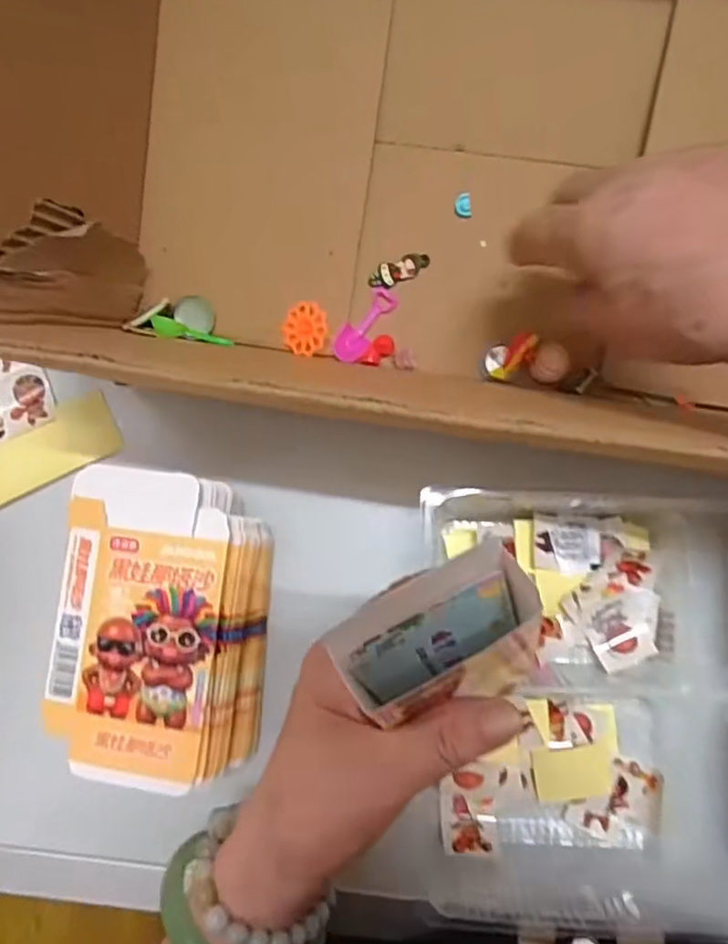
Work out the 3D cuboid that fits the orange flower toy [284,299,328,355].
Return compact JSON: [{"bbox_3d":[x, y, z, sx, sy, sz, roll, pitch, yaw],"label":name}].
[{"bbox_3d":[-0.034,-0.083,0.368,0.028,0.004,0.028,-29,88,24],"label":"orange flower toy"}]

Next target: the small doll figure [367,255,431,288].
[{"bbox_3d":[0.021,-0.118,0.371,0.036,0.005,0.013,-18,83,1],"label":"small doll figure"}]

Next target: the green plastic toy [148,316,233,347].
[{"bbox_3d":[-0.099,-0.078,0.364,0.046,0.011,0.012,9,83,-32],"label":"green plastic toy"}]

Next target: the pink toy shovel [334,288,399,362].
[{"bbox_3d":[0.000,-0.086,0.374,0.019,0.004,0.048,33,86,6],"label":"pink toy shovel"}]

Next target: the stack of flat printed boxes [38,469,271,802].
[{"bbox_3d":[-0.103,0.079,0.335,0.098,0.067,0.150,5,84,3],"label":"stack of flat printed boxes"}]

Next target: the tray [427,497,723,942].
[{"bbox_3d":[0.114,0.124,0.347,0.151,0.029,0.223,-1,83,3],"label":"tray"}]

